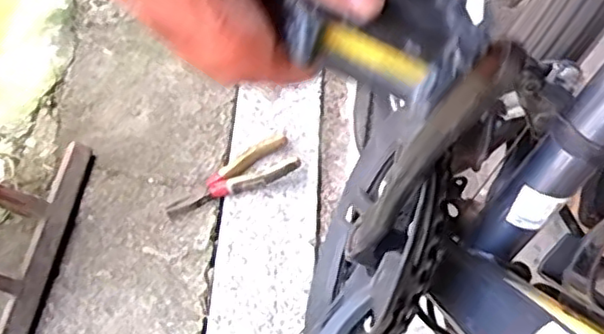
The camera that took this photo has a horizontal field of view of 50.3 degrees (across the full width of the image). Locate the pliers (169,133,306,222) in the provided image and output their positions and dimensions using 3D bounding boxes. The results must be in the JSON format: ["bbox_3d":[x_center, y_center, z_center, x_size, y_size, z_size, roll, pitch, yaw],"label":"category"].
[{"bbox_3d":[-0.086,0.015,0.776,0.163,0.020,0.056,-24,55,-10],"label":"pliers"}]

